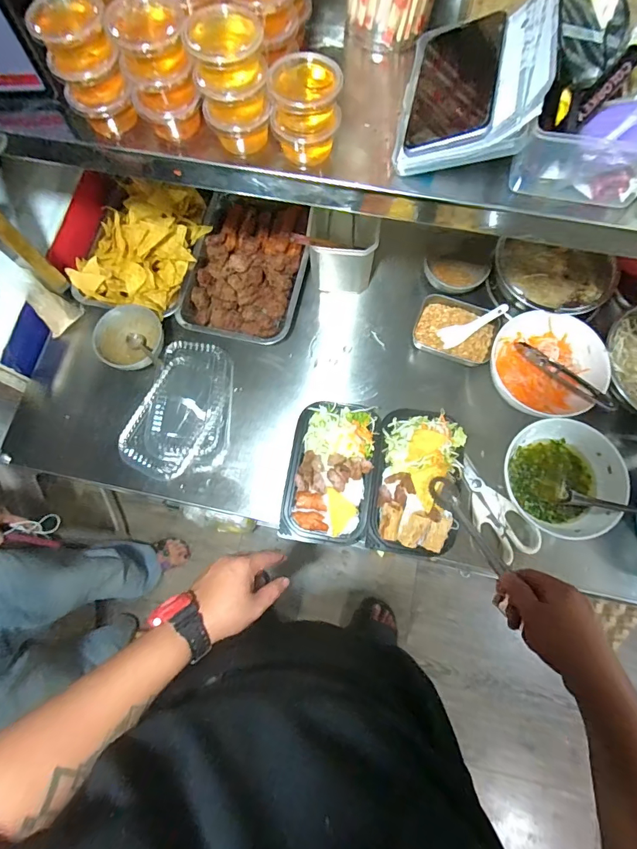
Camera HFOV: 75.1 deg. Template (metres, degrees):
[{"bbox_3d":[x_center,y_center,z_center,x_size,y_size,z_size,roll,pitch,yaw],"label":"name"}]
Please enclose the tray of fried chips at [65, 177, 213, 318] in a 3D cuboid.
[{"bbox_3d":[-0.325,-0.333,0.726,0.198,0.099,0.243,12,76,5],"label":"tray of fried chips"}]

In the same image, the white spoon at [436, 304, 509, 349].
[{"bbox_3d":[0.261,-0.167,0.698,0.114,0.014,0.038,-26,74,22],"label":"white spoon"}]

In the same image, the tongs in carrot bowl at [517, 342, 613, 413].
[{"bbox_3d":[0.382,-0.077,0.651,0.022,0.028,0.173,-36,57,-7],"label":"tongs in carrot bowl"}]

